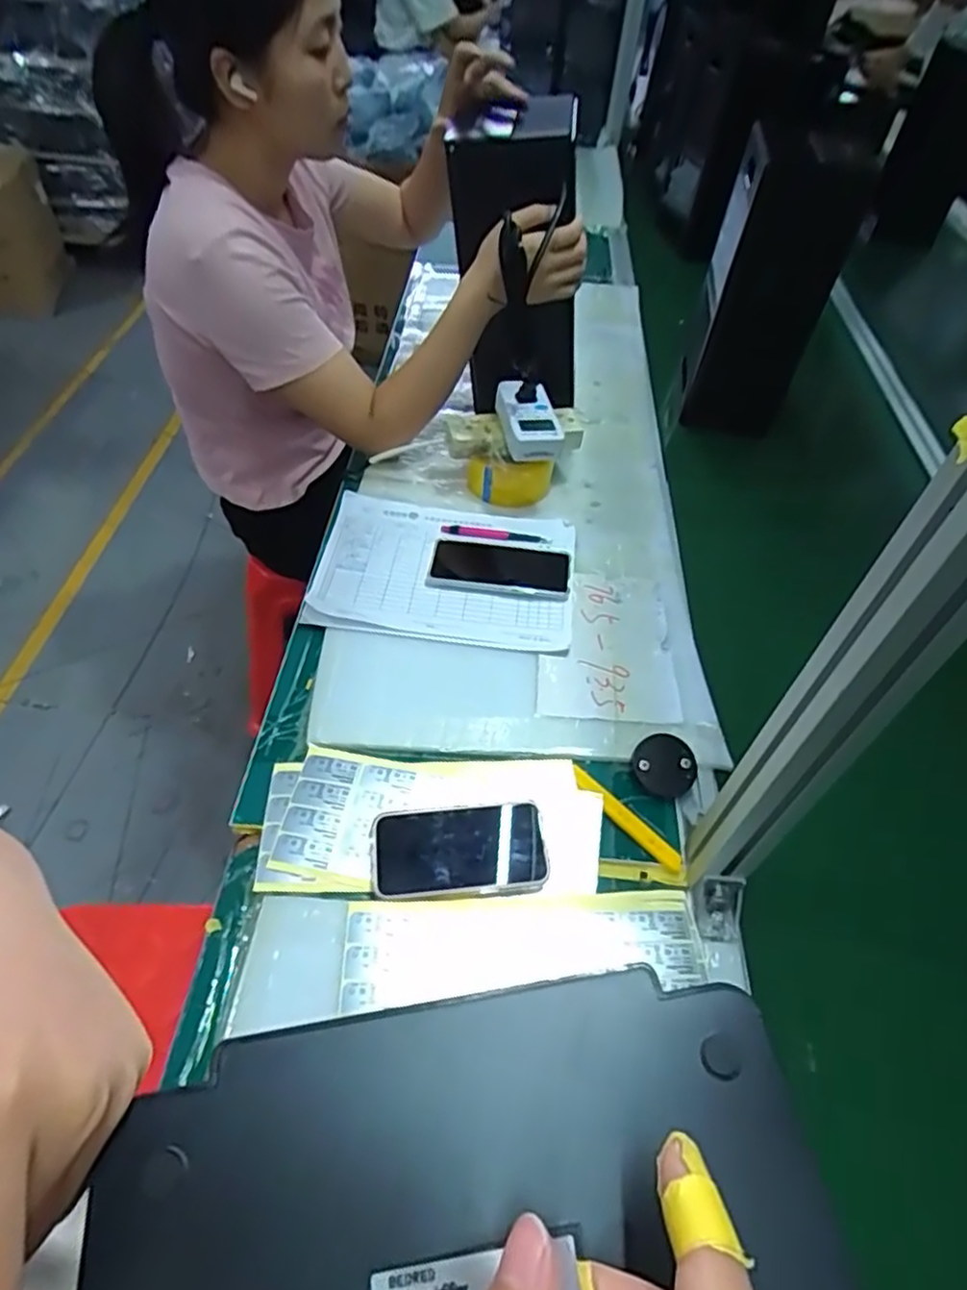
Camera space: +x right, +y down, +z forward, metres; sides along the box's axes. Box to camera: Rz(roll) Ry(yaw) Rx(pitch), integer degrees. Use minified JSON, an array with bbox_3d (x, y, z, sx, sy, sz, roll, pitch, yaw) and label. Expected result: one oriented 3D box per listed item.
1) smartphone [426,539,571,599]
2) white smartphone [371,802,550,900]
[{"bbox_3d":[0.019,-0.091,0.830,0.161,0.012,0.080,7,50,1],"label":"smartphone"},{"bbox_3d":[-0.021,0.174,0.608,0.147,0.012,0.077,-1,50,-5],"label":"white smartphone"}]

